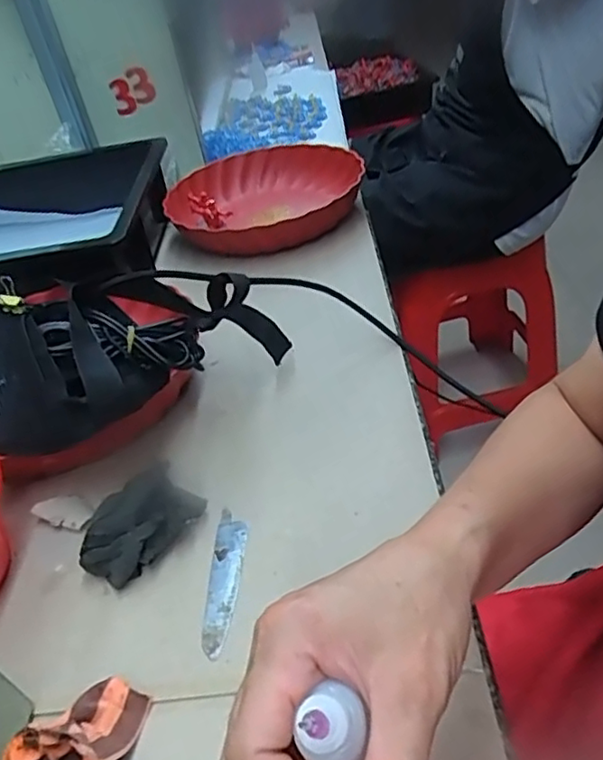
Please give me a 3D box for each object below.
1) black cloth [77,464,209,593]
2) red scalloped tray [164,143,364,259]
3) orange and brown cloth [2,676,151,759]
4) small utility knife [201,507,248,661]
[{"bbox_3d":[-0.112,0.096,0.422,0.054,0.026,0.081,26,52,38],"label":"black cloth"},{"bbox_3d":[-0.043,-0.225,0.787,0.243,0.052,0.241,-15,39,-4],"label":"red scalloped tray"},{"bbox_3d":[-0.111,0.178,0.306,0.060,0.044,0.072,-13,38,-3],"label":"orange and brown cloth"},{"bbox_3d":[-0.049,0.125,0.394,0.021,0.004,0.100,-5,39,9],"label":"small utility knife"}]

